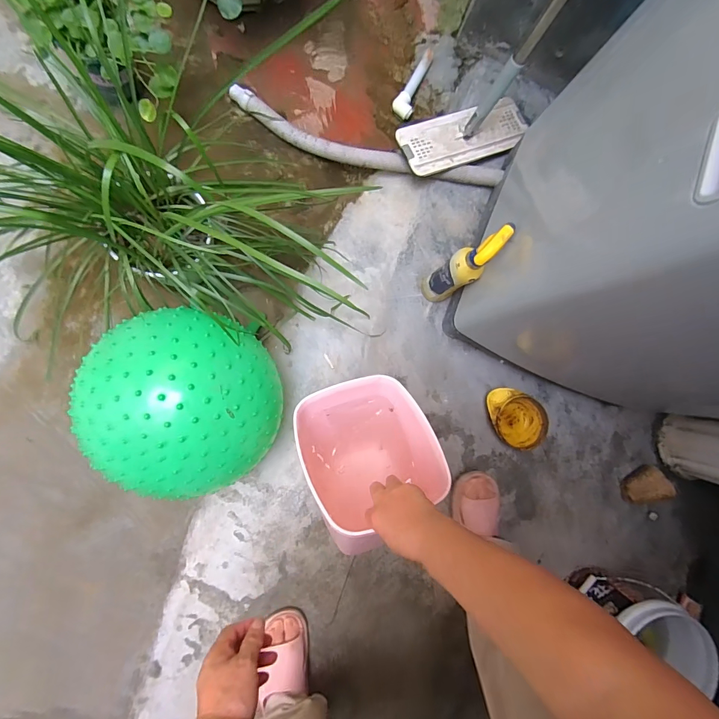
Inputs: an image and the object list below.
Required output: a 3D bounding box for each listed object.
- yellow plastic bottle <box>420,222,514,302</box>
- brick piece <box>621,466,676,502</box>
[{"bbox_3d":[0.203,-0.175,0.751,0.096,0.272,0.063,-32,92,-8],"label":"yellow plastic bottle"},{"bbox_3d":[0.665,0.299,0.896,0.087,0.082,0.072,-30,92,-8],"label":"brick piece"}]

